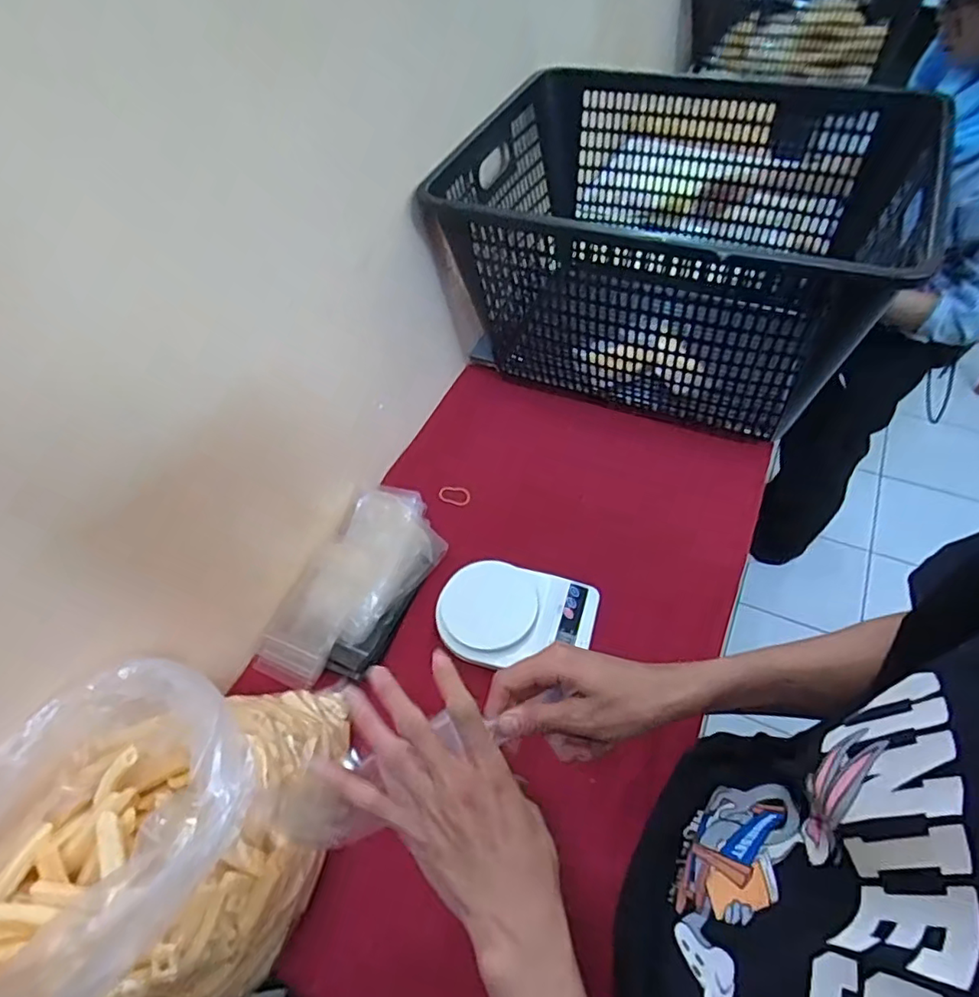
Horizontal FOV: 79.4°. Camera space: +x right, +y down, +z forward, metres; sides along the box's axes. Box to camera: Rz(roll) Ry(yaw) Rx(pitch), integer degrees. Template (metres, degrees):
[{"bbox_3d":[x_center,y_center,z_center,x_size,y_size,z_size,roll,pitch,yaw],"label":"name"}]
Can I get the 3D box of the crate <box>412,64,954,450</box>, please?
[{"bbox_3d":[0.252,-0.356,0.844,0.550,0.293,0.468,18,57,18],"label":"crate"}]

